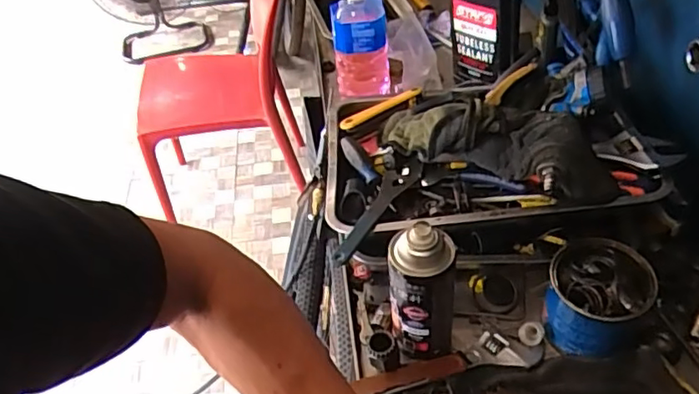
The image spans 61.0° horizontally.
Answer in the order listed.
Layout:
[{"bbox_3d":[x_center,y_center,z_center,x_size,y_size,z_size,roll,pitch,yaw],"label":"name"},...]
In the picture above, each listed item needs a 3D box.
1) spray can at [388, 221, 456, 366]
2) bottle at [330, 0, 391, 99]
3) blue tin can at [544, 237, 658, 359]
[{"bbox_3d":[0.075,0.098,0.607,0.062,0.186,0.055,3,45,10],"label":"spray can"},{"bbox_3d":[0.017,-0.234,0.902,0.082,0.167,0.075,-8,44,-1],"label":"bottle"},{"bbox_3d":[0.262,0.107,0.632,0.096,0.086,0.094,-4,45,3],"label":"blue tin can"}]

